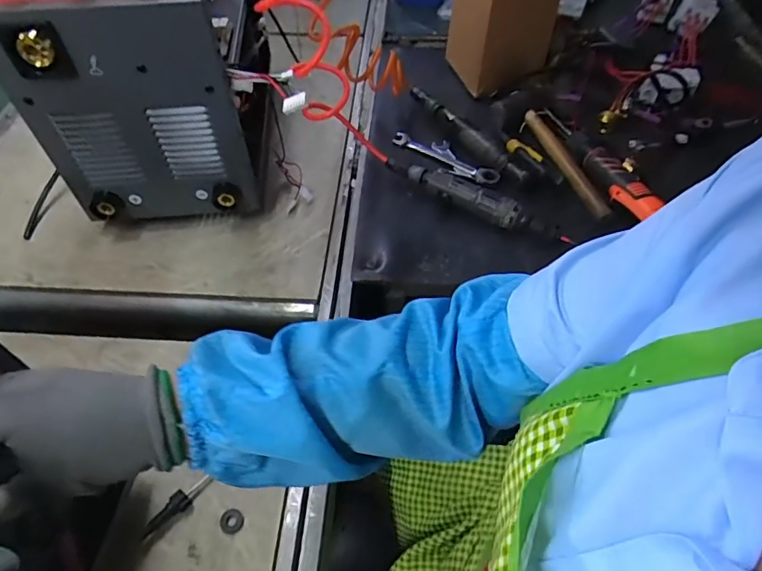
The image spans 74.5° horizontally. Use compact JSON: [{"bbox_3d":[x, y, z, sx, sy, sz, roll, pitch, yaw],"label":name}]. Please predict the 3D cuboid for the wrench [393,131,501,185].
[{"bbox_3d":[0.102,-0.202,0.800,0.190,0.014,0.029,29,59,21],"label":"wrench"}]

